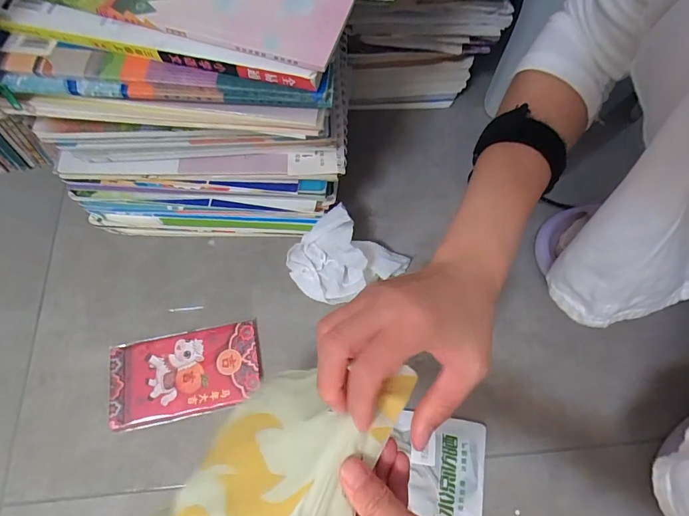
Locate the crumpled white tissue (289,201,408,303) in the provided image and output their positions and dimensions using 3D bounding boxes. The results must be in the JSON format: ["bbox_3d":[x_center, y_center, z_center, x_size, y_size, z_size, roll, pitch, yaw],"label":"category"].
[{"bbox_3d":[0.001,-0.007,0.496,0.133,0.079,0.099,-25,70,-9],"label":"crumpled white tissue"}]

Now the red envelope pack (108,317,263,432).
[{"bbox_3d":[-0.184,0.132,0.473,0.170,0.011,0.096,-12,70,-4],"label":"red envelope pack"}]

